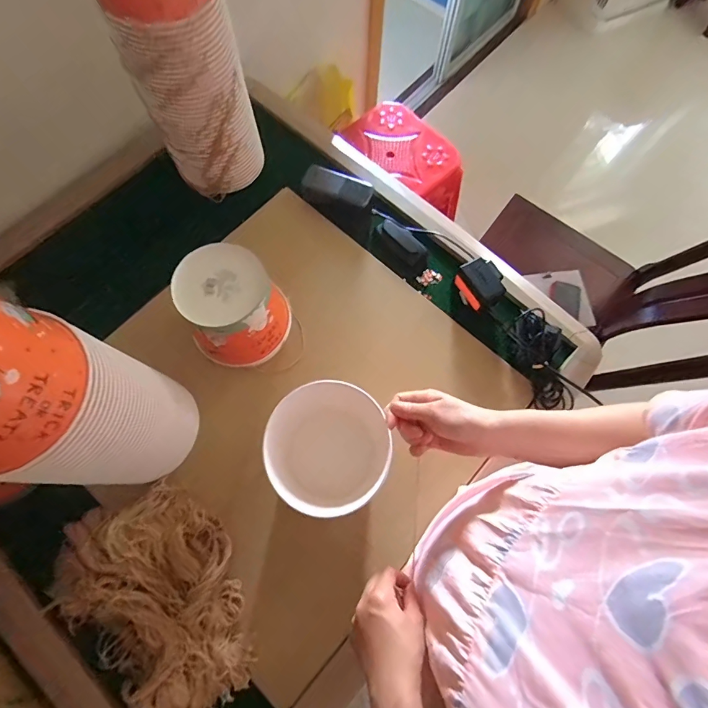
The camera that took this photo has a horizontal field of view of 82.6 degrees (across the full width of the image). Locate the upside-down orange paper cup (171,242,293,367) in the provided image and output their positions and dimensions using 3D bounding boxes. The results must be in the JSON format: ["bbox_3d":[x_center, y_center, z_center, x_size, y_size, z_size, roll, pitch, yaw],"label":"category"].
[{"bbox_3d":[-0.177,-0.071,0.617,0.138,0.139,0.136,0,72,-1],"label":"upside-down orange paper cup"}]

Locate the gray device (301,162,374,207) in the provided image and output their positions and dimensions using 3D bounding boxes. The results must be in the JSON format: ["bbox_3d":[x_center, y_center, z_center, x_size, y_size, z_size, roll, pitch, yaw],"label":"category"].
[{"bbox_3d":[-0.028,-0.311,0.759,0.129,0.038,0.057,22,73,6],"label":"gray device"}]

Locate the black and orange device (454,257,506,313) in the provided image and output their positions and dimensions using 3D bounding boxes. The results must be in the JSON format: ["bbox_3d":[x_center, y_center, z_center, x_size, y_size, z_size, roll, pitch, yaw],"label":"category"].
[{"bbox_3d":[0.216,-0.115,0.685,0.058,0.059,0.076,-28,75,-10],"label":"black and orange device"}]

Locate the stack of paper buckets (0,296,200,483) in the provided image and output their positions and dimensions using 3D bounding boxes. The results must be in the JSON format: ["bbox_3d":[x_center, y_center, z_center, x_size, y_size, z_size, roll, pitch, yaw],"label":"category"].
[{"bbox_3d":[-0.299,0.054,0.427,0.120,0.381,0.140,20,73,5],"label":"stack of paper buckets"}]

